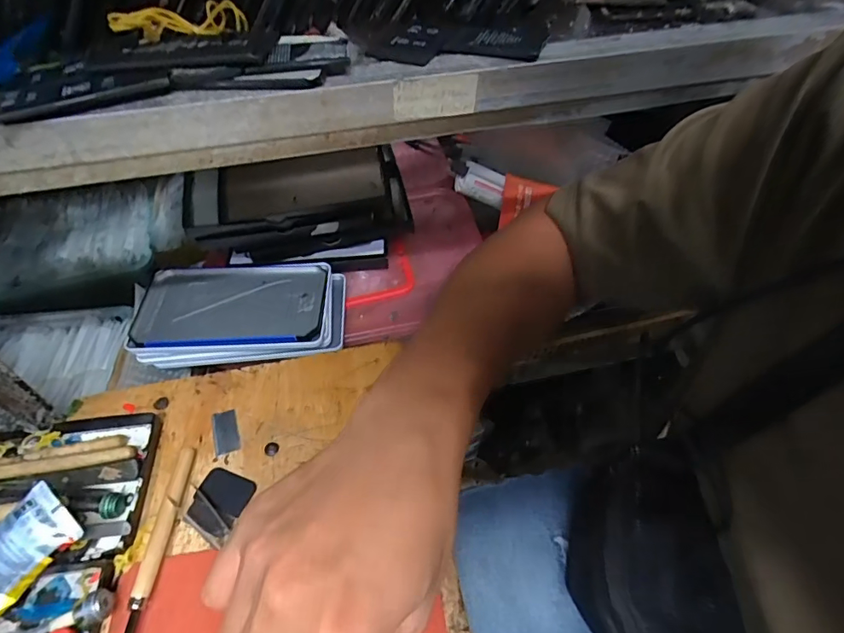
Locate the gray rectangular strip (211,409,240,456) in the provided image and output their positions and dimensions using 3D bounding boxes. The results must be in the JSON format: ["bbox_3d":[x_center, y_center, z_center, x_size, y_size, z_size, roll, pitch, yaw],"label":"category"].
[{"bbox_3d":[-0.158,0.091,0.390,0.018,0.004,0.039,-17,51,-13],"label":"gray rectangular strip"}]

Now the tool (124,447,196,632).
[{"bbox_3d":[-0.175,0.146,0.327,0.012,0.012,0.129,-3,49,-1],"label":"tool"}]

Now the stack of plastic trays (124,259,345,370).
[{"bbox_3d":[-0.177,-0.007,0.485,0.192,0.032,0.104,-4,52,-3],"label":"stack of plastic trays"}]

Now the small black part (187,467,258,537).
[{"bbox_3d":[-0.147,0.133,0.354,0.040,0.004,0.041,18,52,16],"label":"small black part"}]

